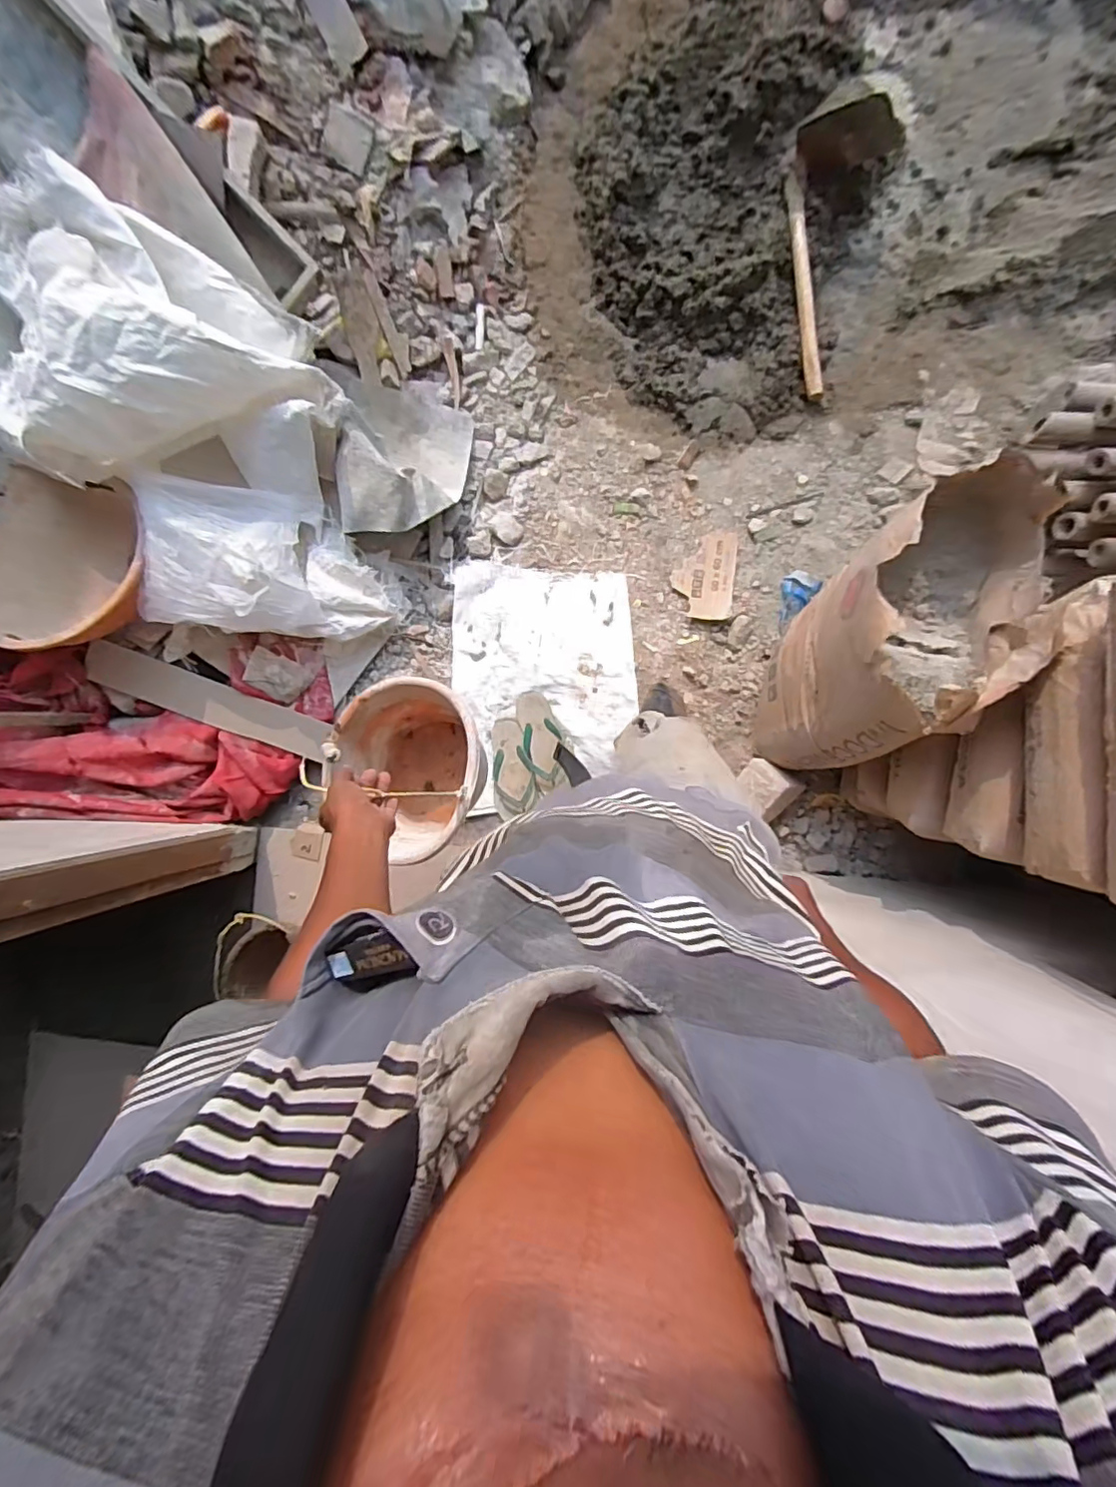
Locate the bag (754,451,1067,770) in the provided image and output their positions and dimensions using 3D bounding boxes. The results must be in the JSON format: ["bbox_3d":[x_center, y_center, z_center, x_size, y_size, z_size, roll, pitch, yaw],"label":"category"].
[{"bbox_3d":[0.536,-0.169,0.990,0.217,0.580,0.403,38,93,5],"label":"bag"}]

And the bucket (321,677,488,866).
[{"bbox_3d":[-0.225,0.033,0.974,0.244,0.222,0.228,0,89,6],"label":"bucket"}]

